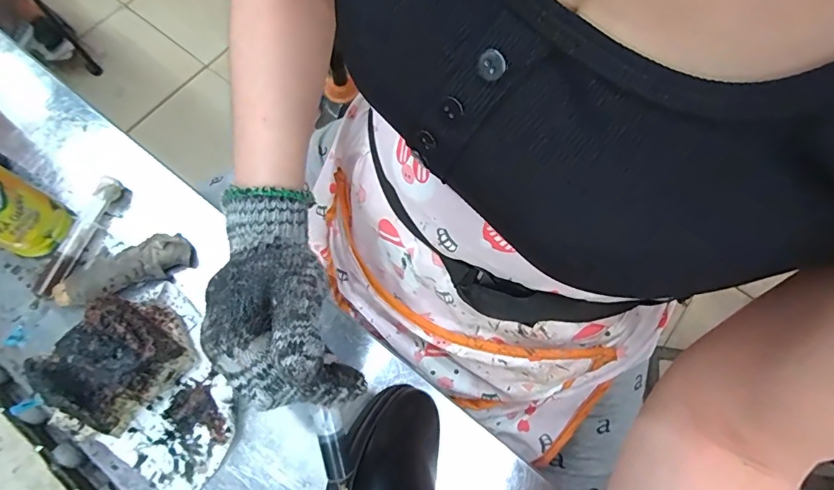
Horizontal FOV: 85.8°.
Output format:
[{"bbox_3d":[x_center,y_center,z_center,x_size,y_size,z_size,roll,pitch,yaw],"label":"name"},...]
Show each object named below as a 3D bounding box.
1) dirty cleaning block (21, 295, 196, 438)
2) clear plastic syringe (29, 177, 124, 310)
[{"bbox_3d":[-0.243,0.093,0.370,0.079,0.085,0.089,35,73,10],"label":"dirty cleaning block"},{"bbox_3d":[-0.329,-0.003,0.436,0.025,0.025,0.135,19,70,4],"label":"clear plastic syringe"}]

